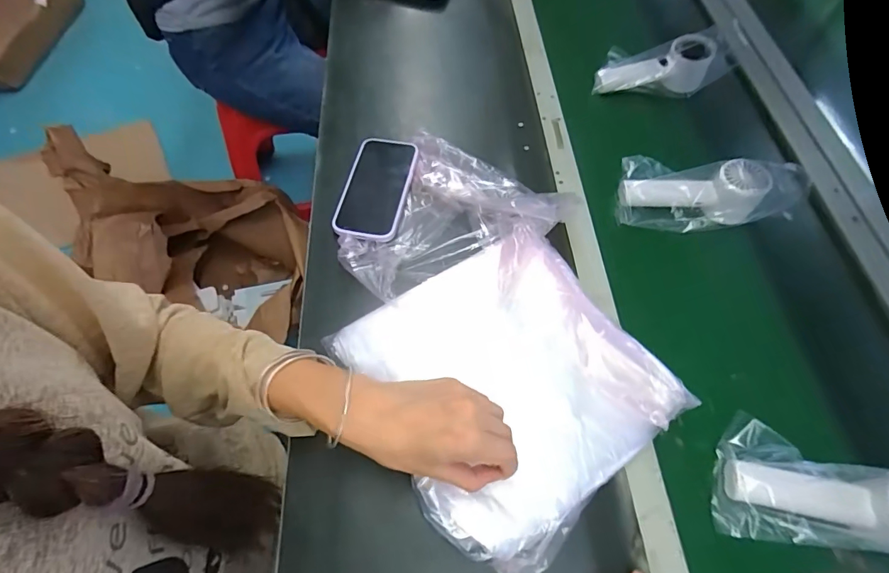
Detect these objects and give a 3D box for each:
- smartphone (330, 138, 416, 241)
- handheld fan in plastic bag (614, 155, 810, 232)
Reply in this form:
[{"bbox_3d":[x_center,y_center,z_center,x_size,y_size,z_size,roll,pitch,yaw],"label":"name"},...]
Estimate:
[{"bbox_3d":[-0.084,-0.124,0.547,0.075,0.014,0.153,11,62,4],"label":"smartphone"},{"bbox_3d":[0.307,-0.117,0.527,0.186,0.073,0.102,9,60,2],"label":"handheld fan in plastic bag"}]

